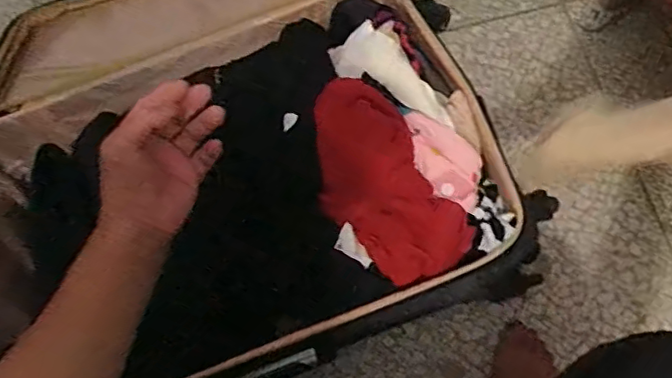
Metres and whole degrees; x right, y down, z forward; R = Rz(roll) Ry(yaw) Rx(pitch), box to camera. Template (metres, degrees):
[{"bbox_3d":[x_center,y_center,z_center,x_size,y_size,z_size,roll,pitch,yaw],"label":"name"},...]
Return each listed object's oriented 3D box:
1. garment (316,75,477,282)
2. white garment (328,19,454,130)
[{"bbox_3d":[0.054,-0.008,0.740,0.129,0.074,0.263,-27,68,-9],"label":"garment"},{"bbox_3d":[0.071,-0.145,0.774,0.064,0.066,0.188,-36,70,-12],"label":"white garment"}]

